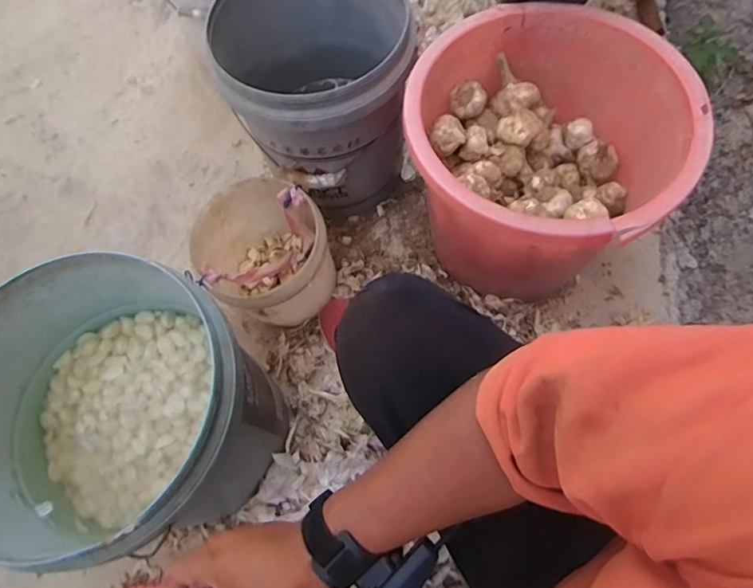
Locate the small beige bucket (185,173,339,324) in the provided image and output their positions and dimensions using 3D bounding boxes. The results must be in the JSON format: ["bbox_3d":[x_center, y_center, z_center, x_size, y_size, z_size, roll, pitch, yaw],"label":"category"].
[{"bbox_3d":[-0.174,-0.060,0.813,0.191,0.175,0.212,-20,68,-5],"label":"small beige bucket"}]

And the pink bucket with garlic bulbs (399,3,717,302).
[{"bbox_3d":[0.220,-0.171,0.743,0.343,0.286,0.355,-1,68,3],"label":"pink bucket with garlic bulbs"}]

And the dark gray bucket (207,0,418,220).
[{"bbox_3d":[-0.085,-0.308,0.837,0.274,0.326,0.277,-1,68,3],"label":"dark gray bucket"}]

